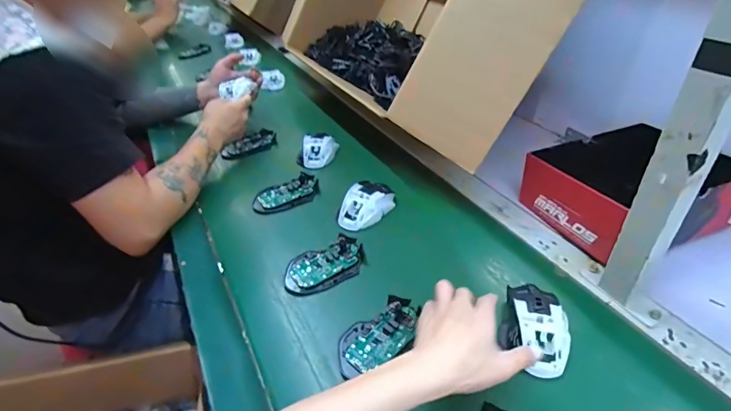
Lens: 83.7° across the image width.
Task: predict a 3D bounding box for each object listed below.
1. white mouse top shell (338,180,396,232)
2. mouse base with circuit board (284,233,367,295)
[{"bbox_3d":[0.002,-0.004,0.639,0.061,0.033,0.101,22,47,30],"label":"white mouse top shell"},{"bbox_3d":[-0.054,0.080,0.552,0.113,0.020,0.065,-22,42,-19],"label":"mouse base with circuit board"}]

